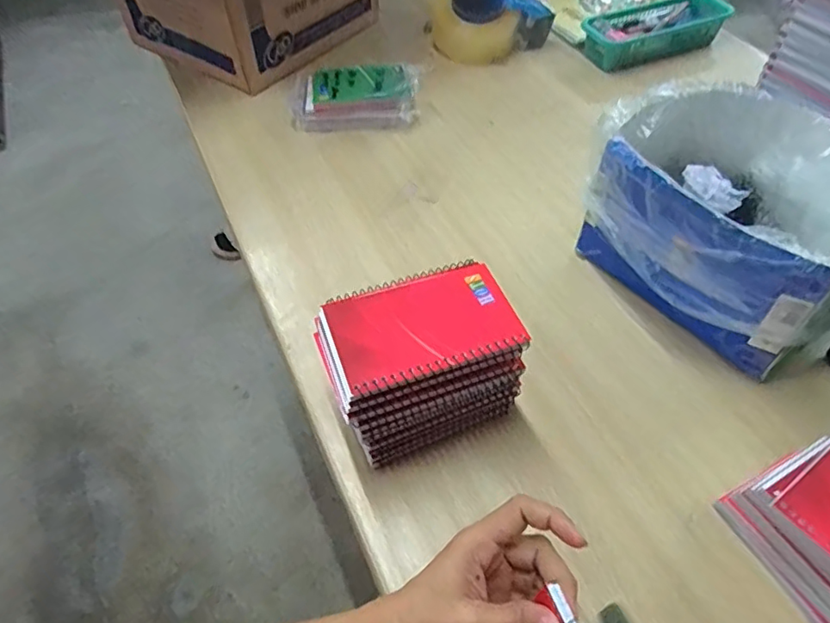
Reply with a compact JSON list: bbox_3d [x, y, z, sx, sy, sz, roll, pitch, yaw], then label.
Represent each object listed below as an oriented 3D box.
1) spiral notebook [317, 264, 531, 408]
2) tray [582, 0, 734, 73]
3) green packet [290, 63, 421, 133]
[{"bbox_3d":[0.004,0.011,0.406,0.132,0.009,0.082,-16,52,-11],"label":"spiral notebook"},{"bbox_3d":[0.365,-0.429,0.867,0.229,0.053,0.094,-18,53,-12],"label":"tray"},{"bbox_3d":[-0.081,-0.291,0.764,0.170,0.052,0.092,-4,51,-2],"label":"green packet"}]

